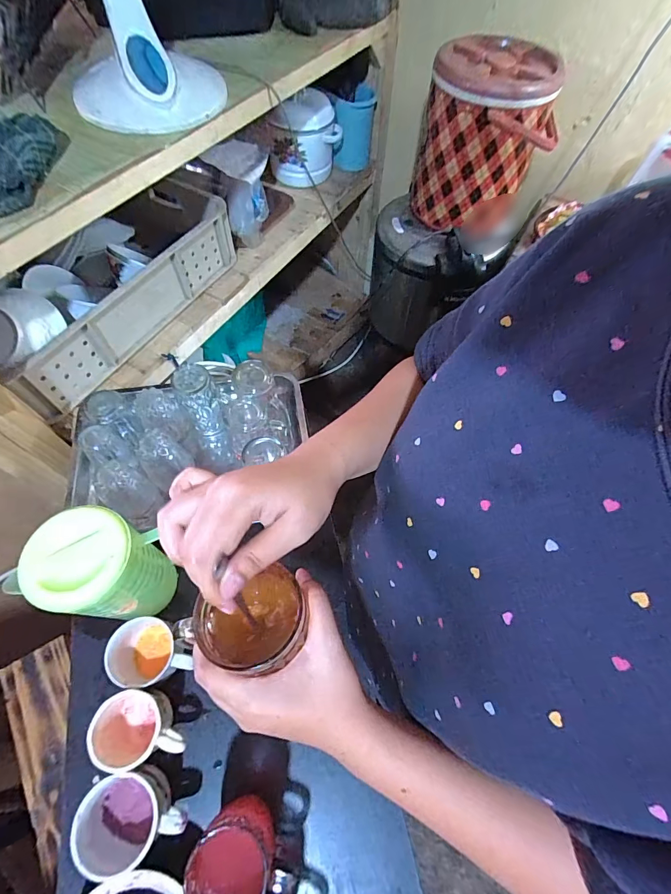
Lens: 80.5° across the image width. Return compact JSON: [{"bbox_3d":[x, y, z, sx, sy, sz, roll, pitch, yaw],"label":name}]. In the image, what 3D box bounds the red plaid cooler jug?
[{"bbox_3d":[0.351,-0.754,0.979,0.278,0.300,0.247,6,61,1],"label":"red plaid cooler jug"}]

